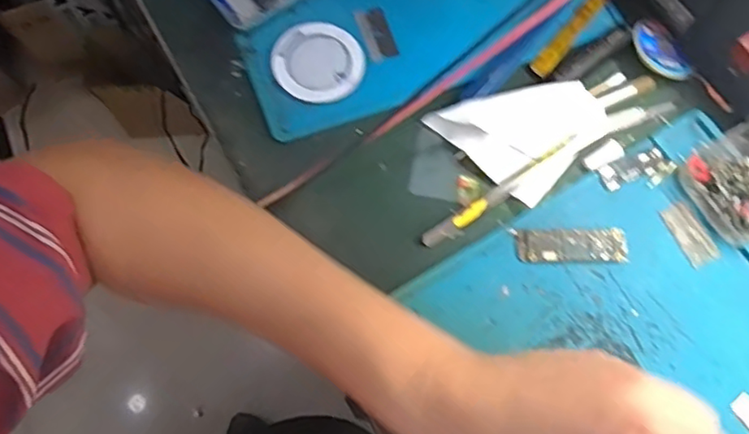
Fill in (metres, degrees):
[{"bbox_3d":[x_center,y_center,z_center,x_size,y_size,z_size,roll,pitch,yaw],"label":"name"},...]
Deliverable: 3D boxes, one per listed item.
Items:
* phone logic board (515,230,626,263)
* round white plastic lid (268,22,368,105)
[{"bbox_3d":[0.116,0.017,0.348,0.064,0.004,0.019,0,72,0],"label":"phone logic board"},{"bbox_3d":[-0.036,-0.099,0.381,0.054,0.004,0.058,0,72,0],"label":"round white plastic lid"}]

